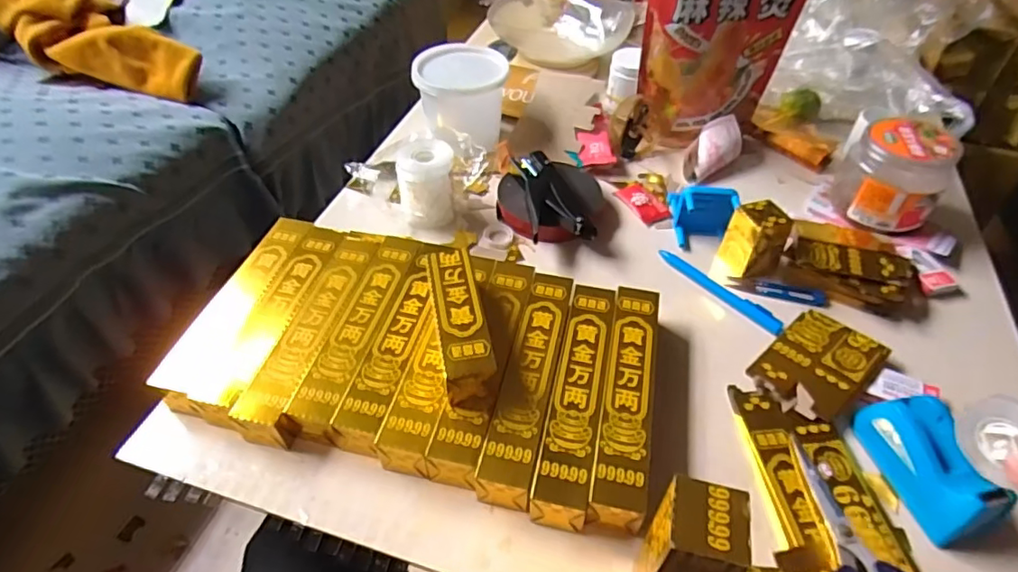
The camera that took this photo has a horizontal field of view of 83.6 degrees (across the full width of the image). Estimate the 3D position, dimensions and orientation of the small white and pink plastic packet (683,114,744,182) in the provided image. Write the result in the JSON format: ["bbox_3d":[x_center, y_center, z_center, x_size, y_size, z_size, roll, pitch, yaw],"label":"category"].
[{"bbox_3d":[0.283,-0.184,0.790,0.058,0.028,0.105,28,84,20],"label":"small white and pink plastic packet"}]

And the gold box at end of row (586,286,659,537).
[{"bbox_3d":[0.107,0.101,0.518,0.044,0.040,0.232,9,47,8],"label":"gold box at end of row"}]

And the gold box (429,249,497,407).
[{"bbox_3d":[-0.046,0.033,0.521,0.054,0.042,0.147,-8,47,-7],"label":"gold box"}]

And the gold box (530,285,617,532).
[{"bbox_3d":[0.062,0.099,0.519,0.043,0.039,0.233,9,47,9],"label":"gold box"}]

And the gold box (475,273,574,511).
[{"bbox_3d":[0.022,0.087,0.531,0.044,0.040,0.235,10,48,10],"label":"gold box"}]

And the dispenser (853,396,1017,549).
[{"bbox_3d":[0.346,0.142,0.466,0.051,0.053,0.118,-5,47,-4],"label":"dispenser"}]

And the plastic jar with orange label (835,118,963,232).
[{"bbox_3d":[0.460,-0.134,0.680,0.105,0.095,0.098,0,47,0],"label":"plastic jar with orange label"}]

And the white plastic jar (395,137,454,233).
[{"bbox_3d":[-0.100,-0.123,0.698,0.063,0.087,0.069,-8,47,-8],"label":"white plastic jar"}]

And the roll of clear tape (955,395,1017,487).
[{"bbox_3d":[0.338,0.104,0.385,0.019,0.060,0.058,-8,47,-7],"label":"roll of clear tape"}]

